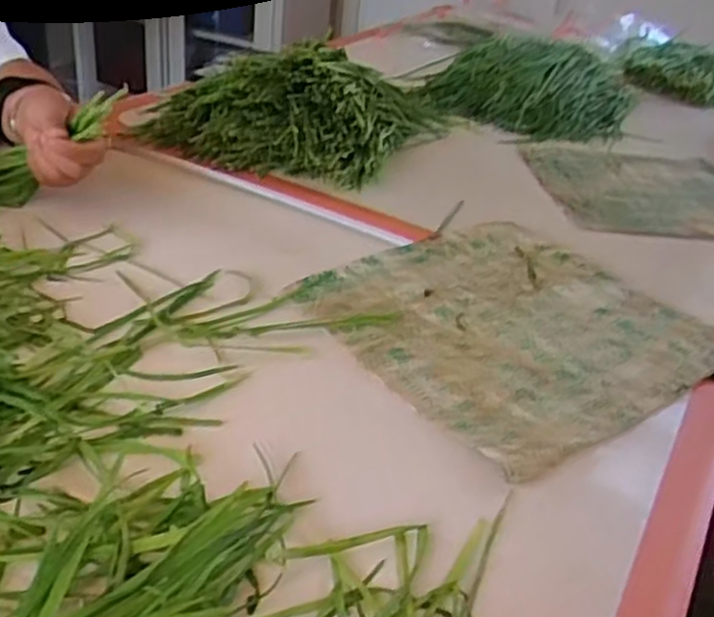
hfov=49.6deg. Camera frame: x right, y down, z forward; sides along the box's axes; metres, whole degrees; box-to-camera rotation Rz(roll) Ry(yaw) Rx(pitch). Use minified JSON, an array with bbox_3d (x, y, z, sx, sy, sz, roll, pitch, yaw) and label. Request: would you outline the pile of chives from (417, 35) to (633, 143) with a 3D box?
[{"bbox_3d":[0.265,-0.344,1.169,0.285,0.070,0.316,19,34,17],"label":"pile of chives"}]

